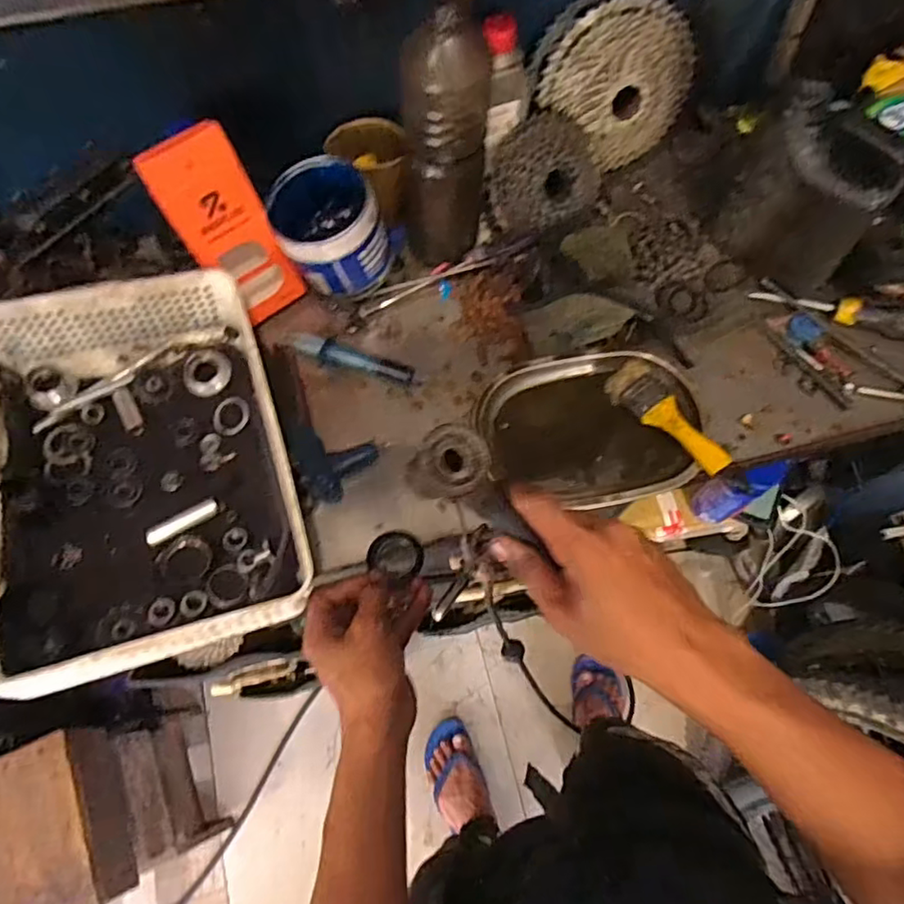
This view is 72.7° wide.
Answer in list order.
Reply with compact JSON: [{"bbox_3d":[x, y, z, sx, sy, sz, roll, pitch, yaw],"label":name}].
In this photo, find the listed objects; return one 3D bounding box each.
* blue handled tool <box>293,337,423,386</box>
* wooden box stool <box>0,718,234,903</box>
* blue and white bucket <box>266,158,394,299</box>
[{"bbox_3d":[-0.098,-0.096,0.626,0.132,0.025,0.025,17,71,7],"label":"blue handled tool"},{"bbox_3d":[-0.667,0.645,1.051,0.306,0.420,0.243,-23,71,-7],"label":"wooden box stool"},{"bbox_3d":[-0.121,-0.214,0.617,0.100,0.104,0.109,-27,72,-8],"label":"blue and white bucket"}]

